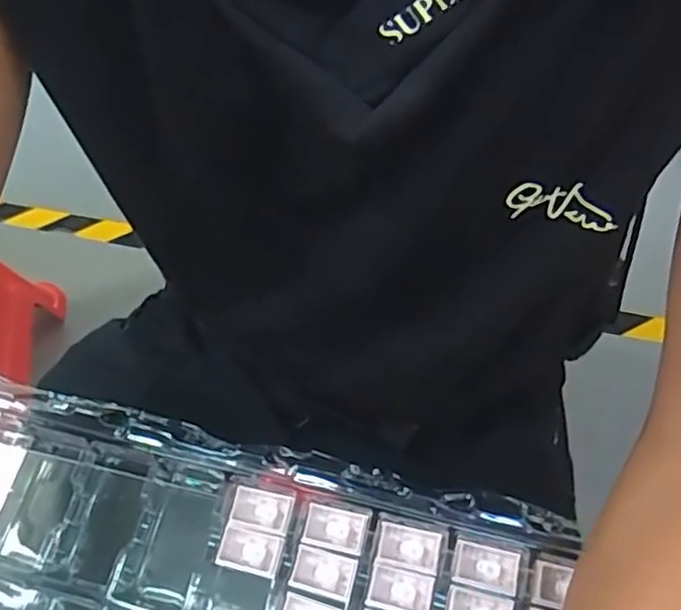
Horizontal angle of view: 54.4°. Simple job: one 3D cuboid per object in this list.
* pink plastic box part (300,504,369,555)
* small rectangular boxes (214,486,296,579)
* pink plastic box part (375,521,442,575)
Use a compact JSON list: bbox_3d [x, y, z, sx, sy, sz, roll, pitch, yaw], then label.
[{"bbox_3d":[-0.003,0.125,0.371,0.033,0.006,0.022,11,67,8],"label":"pink plastic box part"},{"bbox_3d":[-0.047,0.126,0.371,0.034,0.006,0.044,11,67,8],"label":"small rectangular boxes"},{"bbox_3d":[0.037,0.133,0.364,0.034,0.011,0.022,10,67,8],"label":"pink plastic box part"}]

